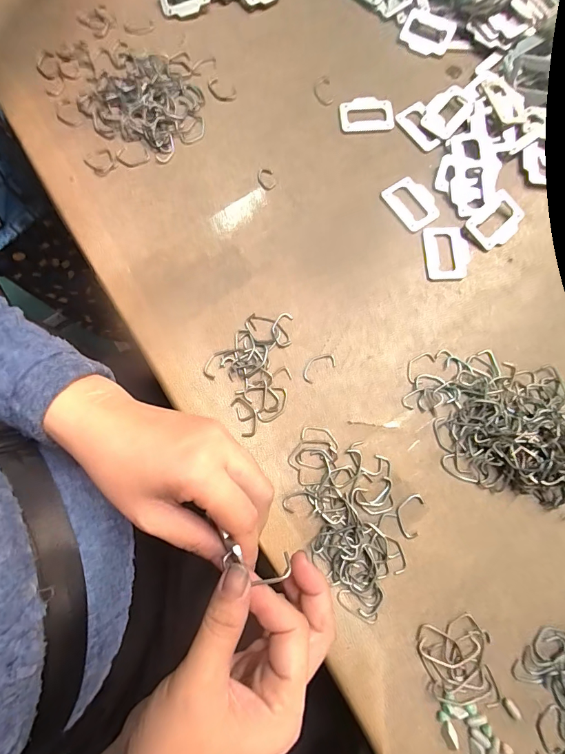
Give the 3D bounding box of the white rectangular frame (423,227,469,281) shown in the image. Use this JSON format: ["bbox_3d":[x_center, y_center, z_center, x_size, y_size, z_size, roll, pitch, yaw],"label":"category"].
[{"bbox_3d":[0.150,-0.113,0.352,0.040,0.004,0.052,-1,77,0],"label":"white rectangular frame"}]

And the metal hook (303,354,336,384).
[{"bbox_3d":[0.031,-0.009,0.332,0.032,0.004,0.017,-37,80,-8],"label":"metal hook"}]

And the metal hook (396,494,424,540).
[{"bbox_3d":[0.099,0.108,0.303,0.020,0.004,0.034,15,78,3],"label":"metal hook"}]

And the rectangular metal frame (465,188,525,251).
[{"bbox_3d":[0.196,-0.142,0.353,0.051,0.010,0.037,-42,81,-9],"label":"rectangular metal frame"}]

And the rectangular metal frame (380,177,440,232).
[{"bbox_3d":[0.122,-0.164,0.364,0.040,0.004,0.050,-33,79,-7],"label":"rectangular metal frame"}]

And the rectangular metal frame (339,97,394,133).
[{"bbox_3d":[0.083,-0.260,0.384,0.053,0.004,0.035,-4,77,-1],"label":"rectangular metal frame"}]

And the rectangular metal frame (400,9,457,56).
[{"bbox_3d":[0.151,-0.360,0.405,0.051,0.006,0.044,26,79,6],"label":"rectangular metal frame"}]

